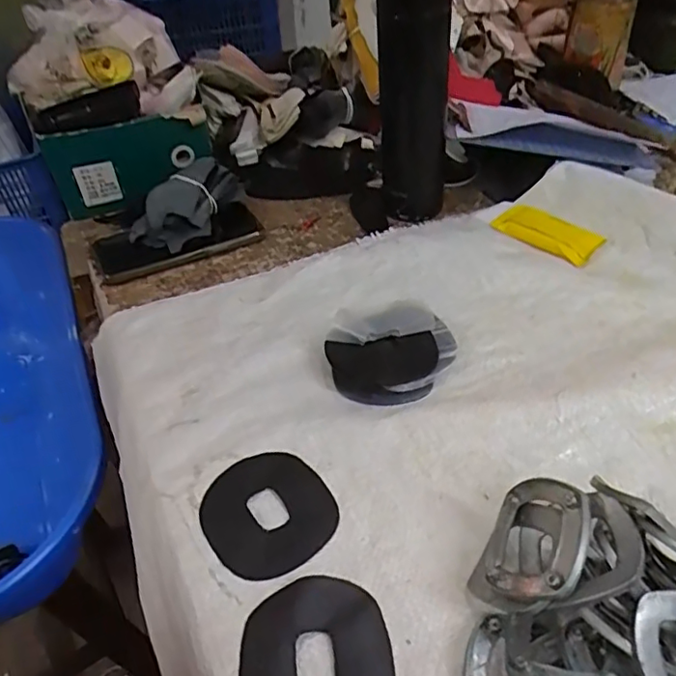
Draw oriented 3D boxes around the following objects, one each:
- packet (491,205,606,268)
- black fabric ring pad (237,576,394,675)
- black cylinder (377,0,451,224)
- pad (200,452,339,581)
[{"bbox_3d":[0.206,-0.106,0.564,0.049,0.009,0.101,-33,49,-28],"label":"packet"},{"bbox_3d":[-0.012,0.163,0.289,0.075,0.005,0.080,-7,42,-3],"label":"black fabric ring pad"},{"bbox_3d":[0.074,-0.232,0.556,0.065,0.220,0.072,0,42,4],"label":"black cylinder"},{"bbox_3d":[-0.043,0.106,0.356,0.076,0.004,0.080,-30,48,-25],"label":"pad"}]

